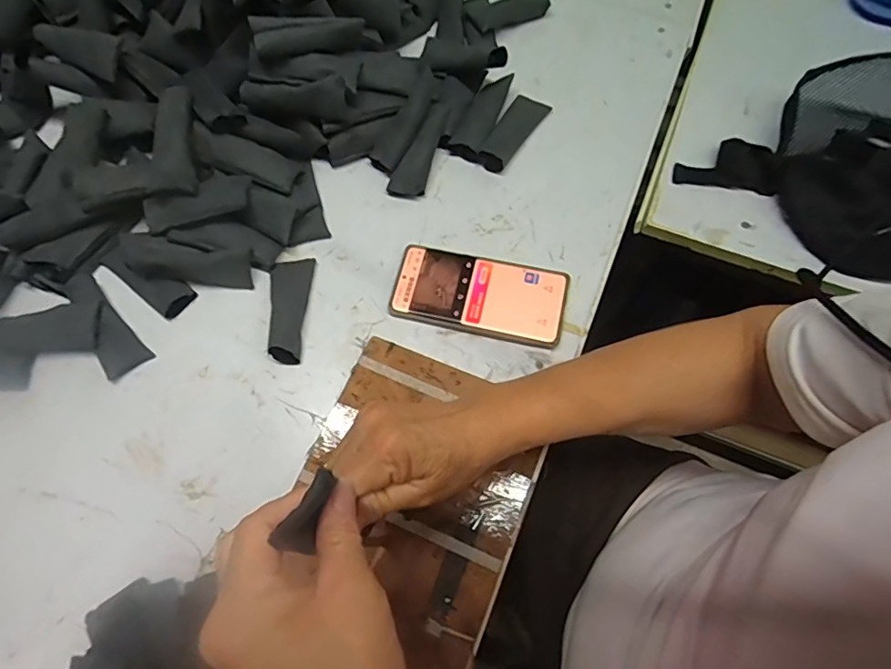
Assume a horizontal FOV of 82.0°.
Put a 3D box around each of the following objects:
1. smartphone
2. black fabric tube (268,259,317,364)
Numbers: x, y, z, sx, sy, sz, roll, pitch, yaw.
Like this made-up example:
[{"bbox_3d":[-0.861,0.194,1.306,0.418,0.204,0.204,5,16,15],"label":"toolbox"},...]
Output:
[{"bbox_3d":[0.031,-0.037,0.482,0.158,0.015,0.074,13,70,7],"label":"smartphone"},{"bbox_3d":[-0.146,-0.026,0.474,0.038,0.026,0.104,-3,69,1],"label":"black fabric tube"}]

